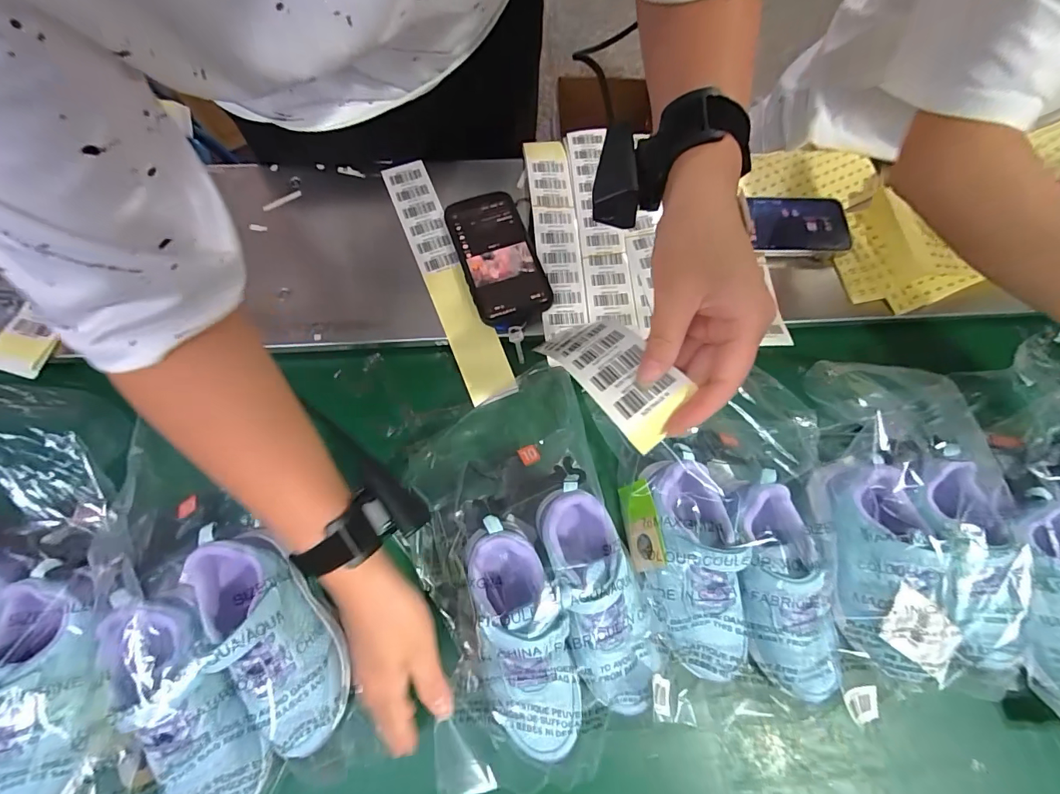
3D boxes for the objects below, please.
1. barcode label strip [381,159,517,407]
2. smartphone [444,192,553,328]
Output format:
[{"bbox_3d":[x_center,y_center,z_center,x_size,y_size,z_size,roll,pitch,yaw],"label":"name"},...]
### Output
[{"bbox_3d":[-0.097,-0.139,0.511,0.050,0.027,0.309,-21,73,-8],"label":"barcode label strip"},{"bbox_3d":[-0.038,-0.157,0.501,0.081,0.014,0.162,-18,73,-7],"label":"smartphone"}]

